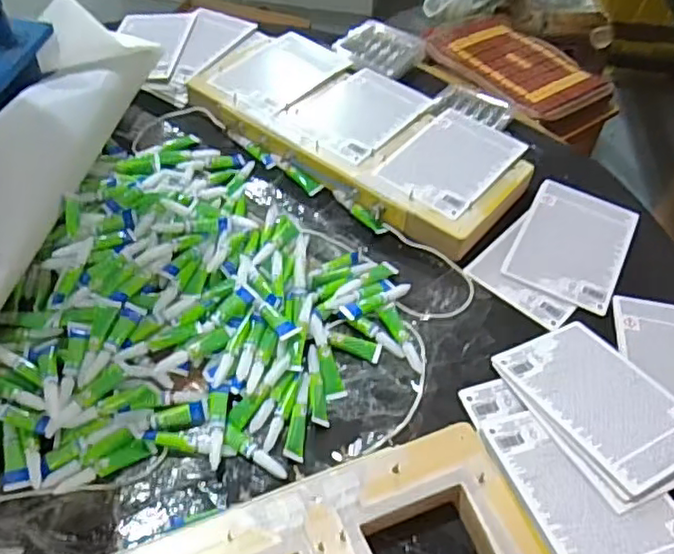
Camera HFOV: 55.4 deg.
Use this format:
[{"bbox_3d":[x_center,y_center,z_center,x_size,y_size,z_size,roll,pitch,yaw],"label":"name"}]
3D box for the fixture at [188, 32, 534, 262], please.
[{"bbox_3d":[0.021,-0.192,0.812,0.439,0.038,0.207,31,53,21],"label":"fixture"}]

